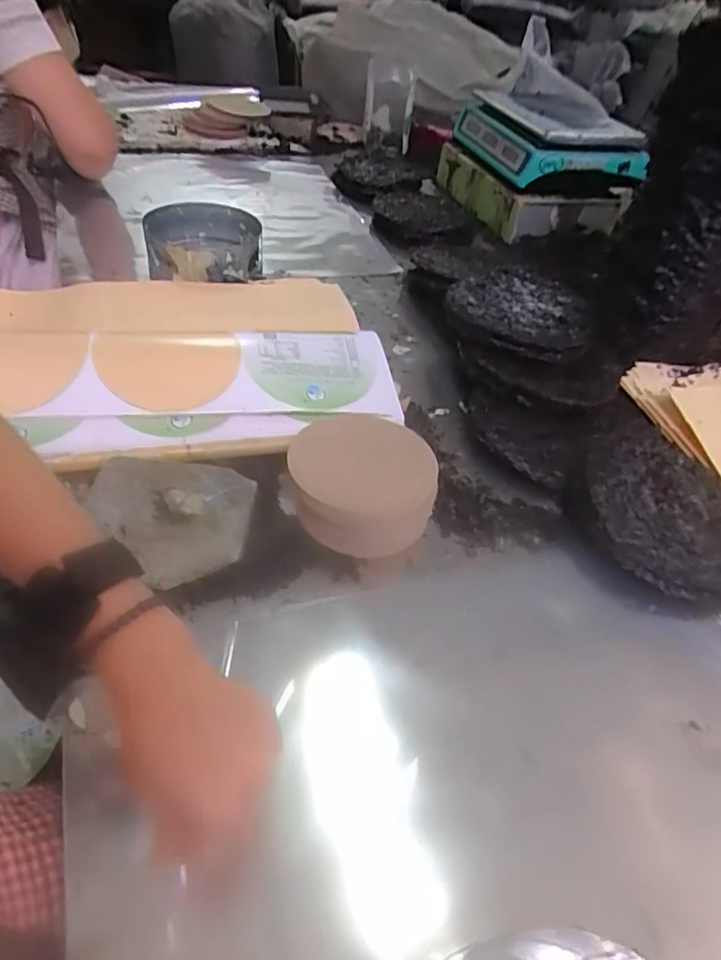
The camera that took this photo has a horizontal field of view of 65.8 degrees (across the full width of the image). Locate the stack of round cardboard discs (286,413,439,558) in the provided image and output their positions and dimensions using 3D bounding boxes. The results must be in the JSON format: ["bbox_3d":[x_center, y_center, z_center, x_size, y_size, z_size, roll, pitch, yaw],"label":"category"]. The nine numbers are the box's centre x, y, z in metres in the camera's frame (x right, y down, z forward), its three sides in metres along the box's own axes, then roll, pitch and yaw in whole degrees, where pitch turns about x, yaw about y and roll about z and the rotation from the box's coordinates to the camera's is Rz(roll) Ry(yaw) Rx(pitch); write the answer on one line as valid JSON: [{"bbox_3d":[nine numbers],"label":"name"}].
[{"bbox_3d":[-0.001,-0.003,0.569,0.145,0.073,0.156,-5,48,-12],"label":"stack of round cardboard discs"}]

